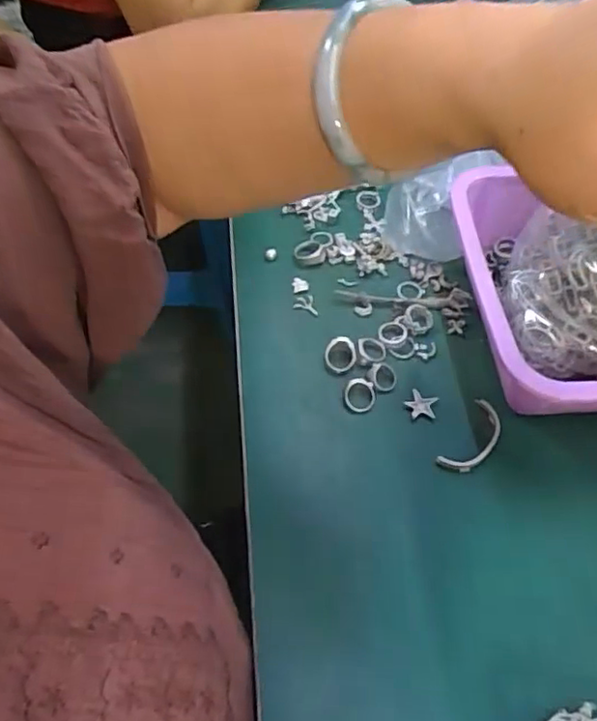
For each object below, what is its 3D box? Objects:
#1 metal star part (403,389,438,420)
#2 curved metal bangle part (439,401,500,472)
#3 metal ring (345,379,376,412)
[{"bbox_3d":[0.093,0.035,0.454,0.023,0.005,0.022,22,57,11],"label":"metal star part"},{"bbox_3d":[0.130,0.058,0.441,0.027,0.010,0.066,33,60,18],"label":"curved metal bangle part"},{"bbox_3d":[0.047,0.027,0.455,0.023,0.008,0.027,10,56,5],"label":"metal ring"}]

